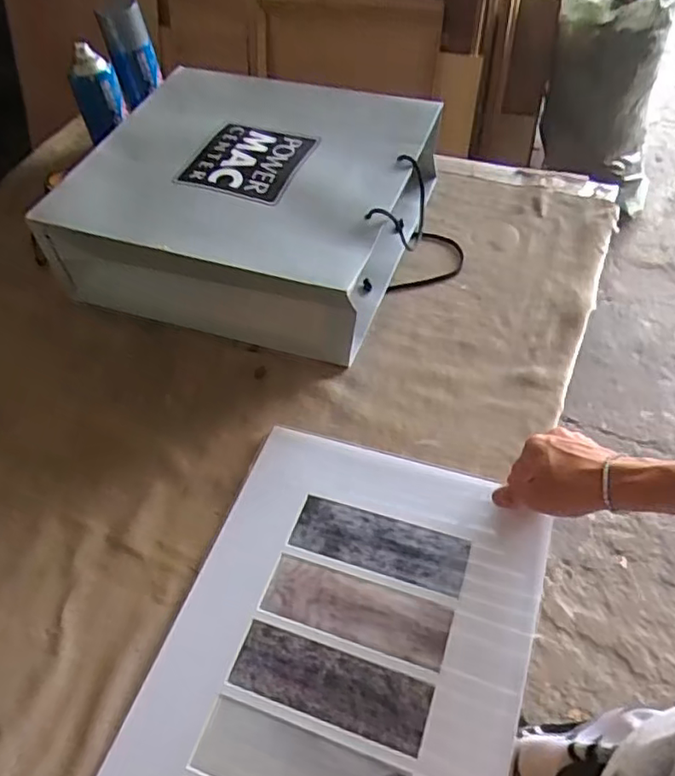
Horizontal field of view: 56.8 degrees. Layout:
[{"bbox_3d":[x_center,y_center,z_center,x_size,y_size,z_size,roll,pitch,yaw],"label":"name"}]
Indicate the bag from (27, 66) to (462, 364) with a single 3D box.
[{"bbox_3d":[-0.112,-0.248,0.822,0.419,0.132,0.374,12,54,14],"label":"bag"}]

